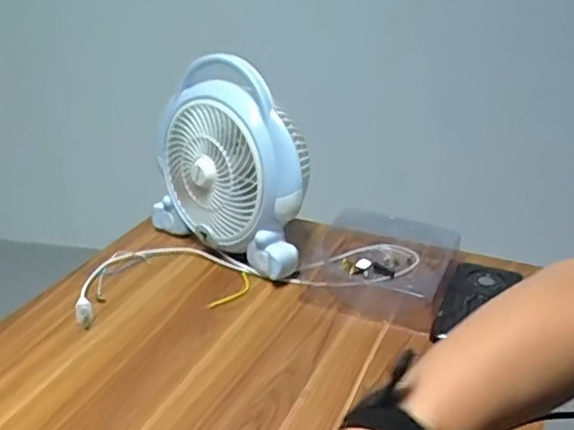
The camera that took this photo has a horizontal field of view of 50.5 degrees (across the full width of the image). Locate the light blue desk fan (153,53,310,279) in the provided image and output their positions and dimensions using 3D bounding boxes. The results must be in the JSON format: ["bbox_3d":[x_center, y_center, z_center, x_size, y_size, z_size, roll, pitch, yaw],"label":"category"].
[{"bbox_3d":[-0.070,-0.074,0.818,0.250,0.245,0.111,20,34,35],"label":"light blue desk fan"}]

